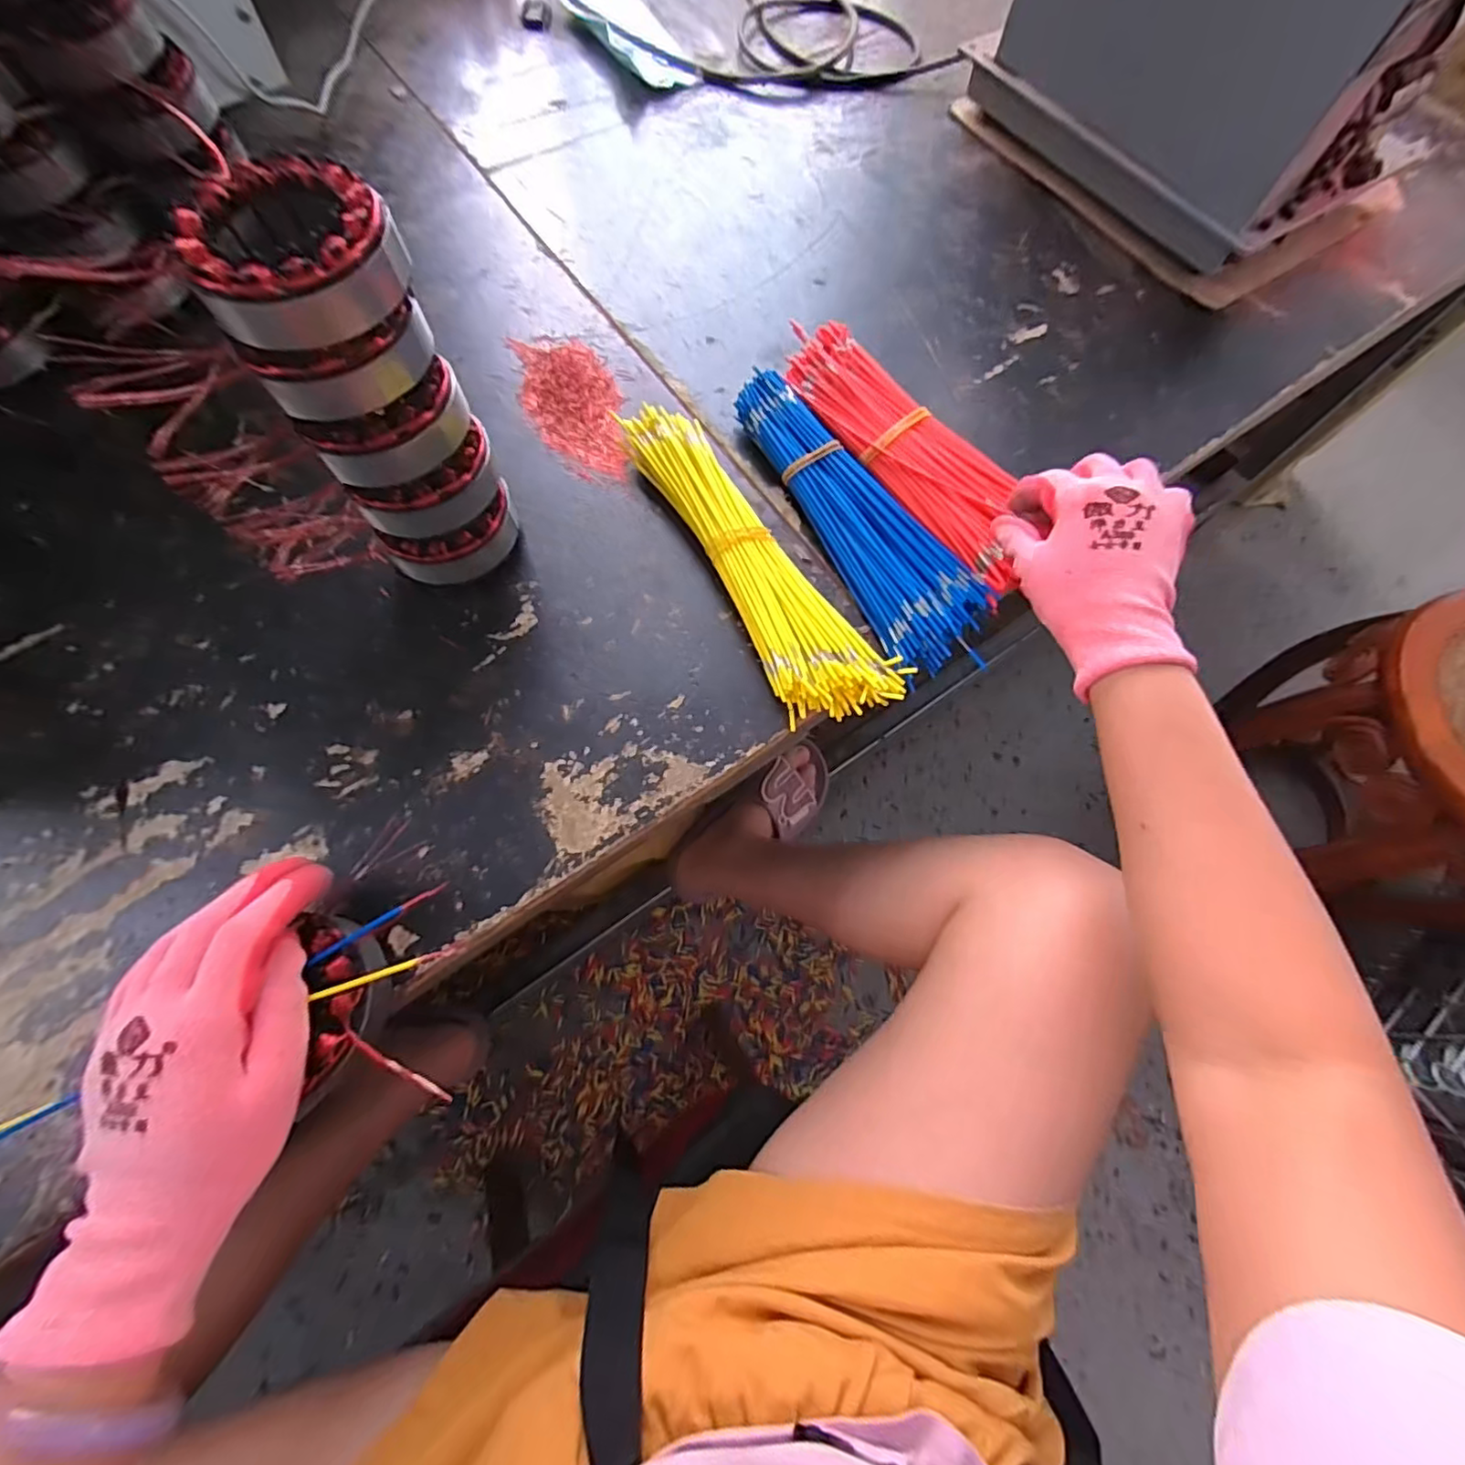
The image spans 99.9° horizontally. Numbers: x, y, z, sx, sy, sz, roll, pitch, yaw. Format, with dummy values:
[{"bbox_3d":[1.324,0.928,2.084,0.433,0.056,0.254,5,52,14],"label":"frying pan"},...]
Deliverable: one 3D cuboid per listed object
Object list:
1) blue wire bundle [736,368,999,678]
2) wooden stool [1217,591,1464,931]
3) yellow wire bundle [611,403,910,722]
[{"bbox_3d":[0.089,-0.154,0.430,0.073,0.026,0.247,-26,74,-11],"label":"blue wire bundle"},{"bbox_3d":[0.817,0.053,0.765,0.297,0.336,0.309,1,70,-2],"label":"wooden stool"},{"bbox_3d":[0.017,-0.123,0.416,0.077,0.030,0.261,-27,74,-11],"label":"yellow wire bundle"}]

